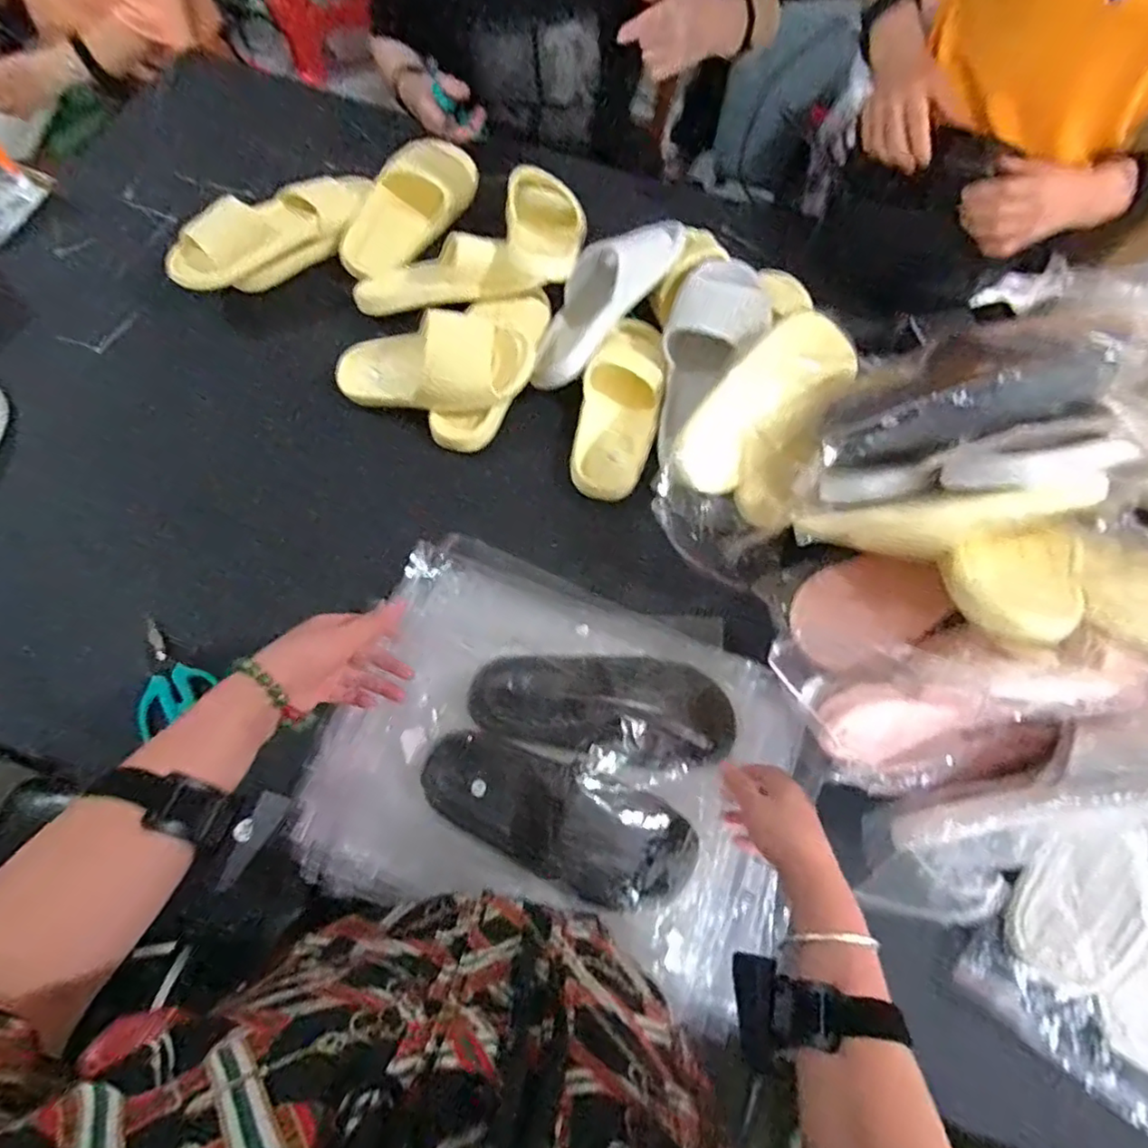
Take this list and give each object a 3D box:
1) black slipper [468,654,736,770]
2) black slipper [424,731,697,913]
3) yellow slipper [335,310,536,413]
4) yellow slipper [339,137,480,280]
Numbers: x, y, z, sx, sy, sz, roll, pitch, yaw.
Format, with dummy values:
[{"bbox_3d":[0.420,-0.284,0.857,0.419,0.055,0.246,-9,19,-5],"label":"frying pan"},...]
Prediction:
[{"bbox_3d":[0.028,0.130,0.588,0.252,0.081,0.100,3,70,0],"label":"black slipper"},{"bbox_3d":[-0.019,0.223,0.563,0.254,0.063,0.097,20,71,6],"label":"black slipper"},{"bbox_3d":[-0.172,-0.246,0.719,0.239,0.084,0.088,0,69,14],"label":"yellow slipper"},{"bbox_3d":[-0.223,-0.496,0.827,0.104,0.067,0.234,28,72,8],"label":"yellow slipper"}]

